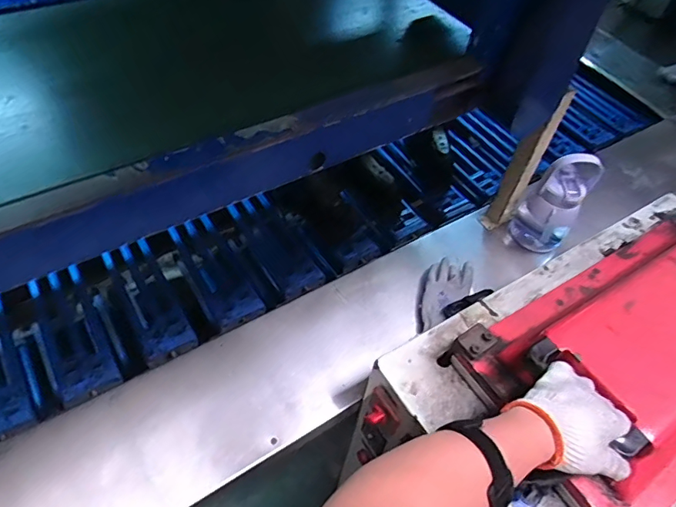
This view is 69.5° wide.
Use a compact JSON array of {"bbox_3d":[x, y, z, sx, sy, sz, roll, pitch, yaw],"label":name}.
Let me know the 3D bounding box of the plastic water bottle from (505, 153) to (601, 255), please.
[{"bbox_3d":[0.449,-0.109,1.014,0.112,0.253,0.097,32,57,19],"label":"plastic water bottle"}]

